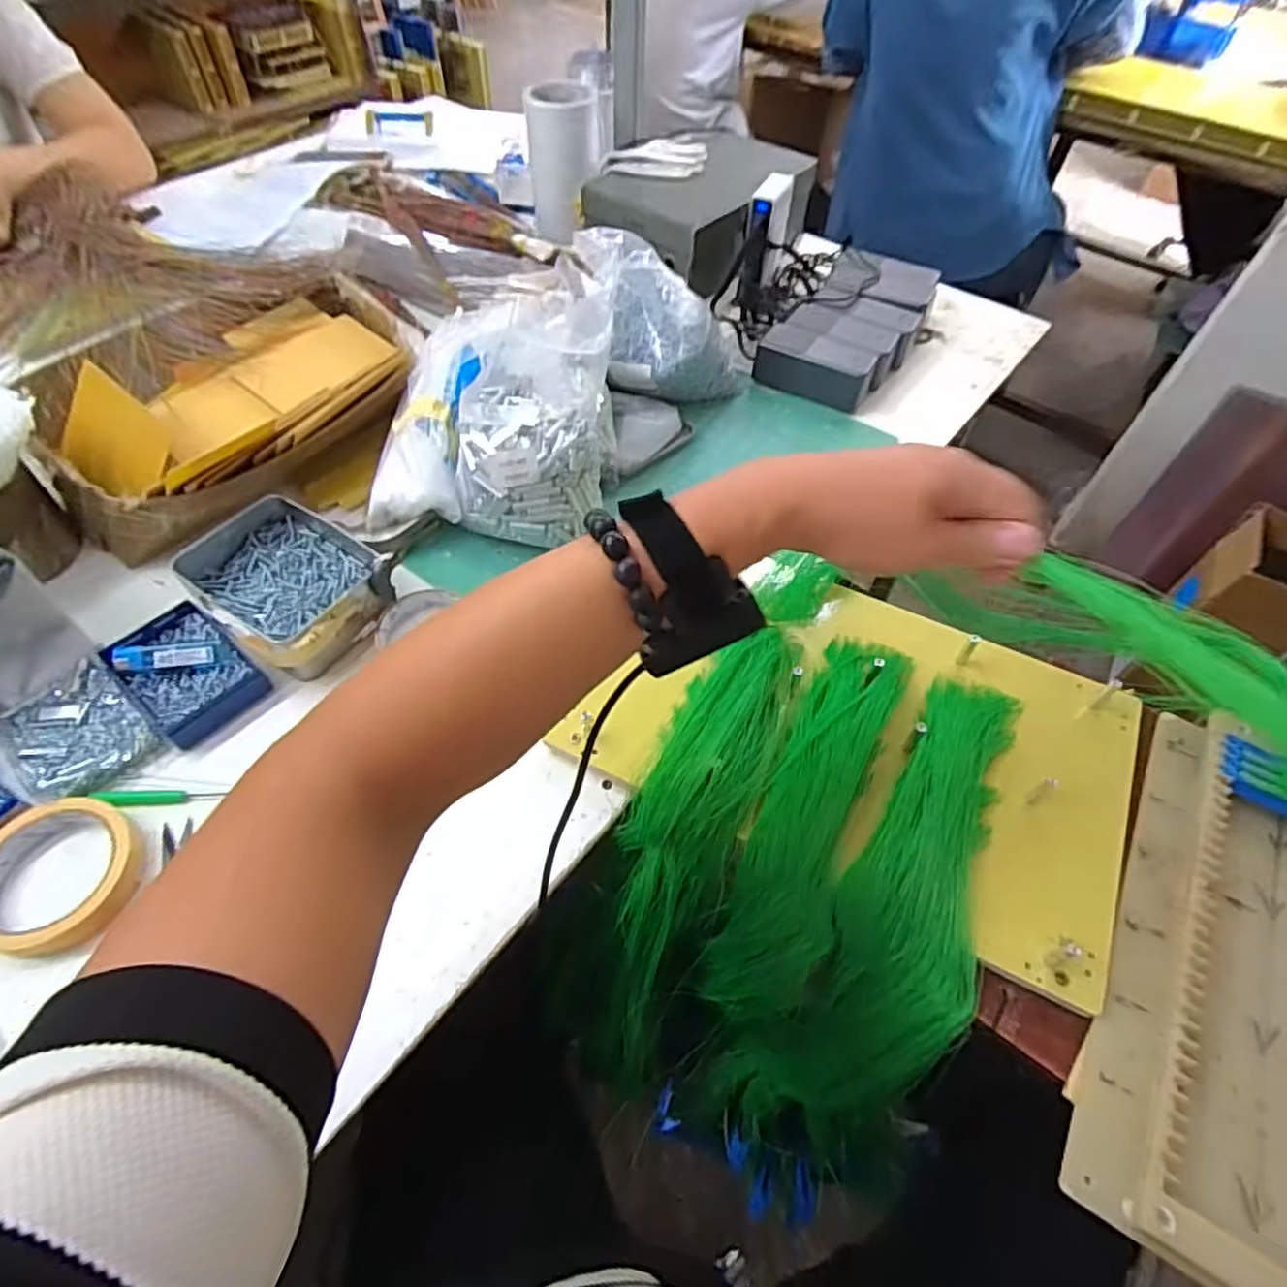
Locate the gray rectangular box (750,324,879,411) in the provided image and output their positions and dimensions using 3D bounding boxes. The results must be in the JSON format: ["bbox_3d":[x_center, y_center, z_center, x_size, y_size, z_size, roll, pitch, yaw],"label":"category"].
[{"bbox_3d":[0.194,-0.312,0.771,0.130,0.046,0.055,27,58,16],"label":"gray rectangular box"}]

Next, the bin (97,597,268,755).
[{"bbox_3d":[-0.363,0.022,0.544,0.111,0.026,0.076,36,61,21],"label":"bin"}]

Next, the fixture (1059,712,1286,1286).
[{"bbox_3d":[0.368,0.198,0.403,0.150,0.033,0.331,28,59,17],"label":"fixture"}]

